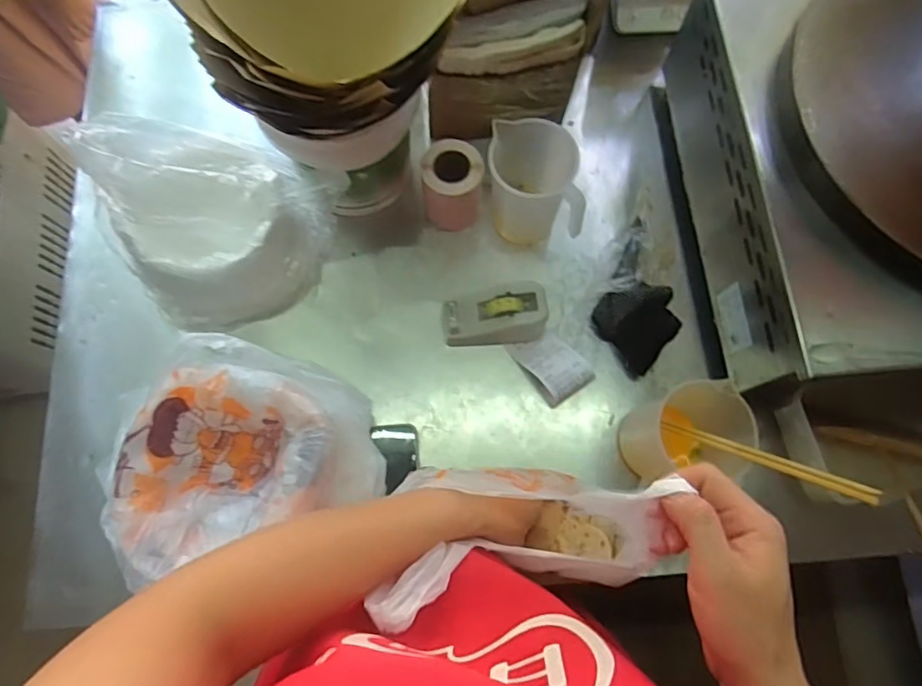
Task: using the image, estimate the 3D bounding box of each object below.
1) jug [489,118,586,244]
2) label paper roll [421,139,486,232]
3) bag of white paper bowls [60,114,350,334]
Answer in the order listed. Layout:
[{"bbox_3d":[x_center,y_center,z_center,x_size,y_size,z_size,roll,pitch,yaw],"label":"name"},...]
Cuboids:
[{"bbox_3d":[0.082,-0.188,0.631,0.102,0.121,0.112,3,74,0],"label":"jug"},{"bbox_3d":[-0.009,-0.182,0.647,0.065,0.087,0.071,0,75,-1],"label":"label paper roll"},{"bbox_3d":[-0.256,-0.131,0.573,0.180,0.210,0.200,35,77,8],"label":"bag of white paper bowls"}]

